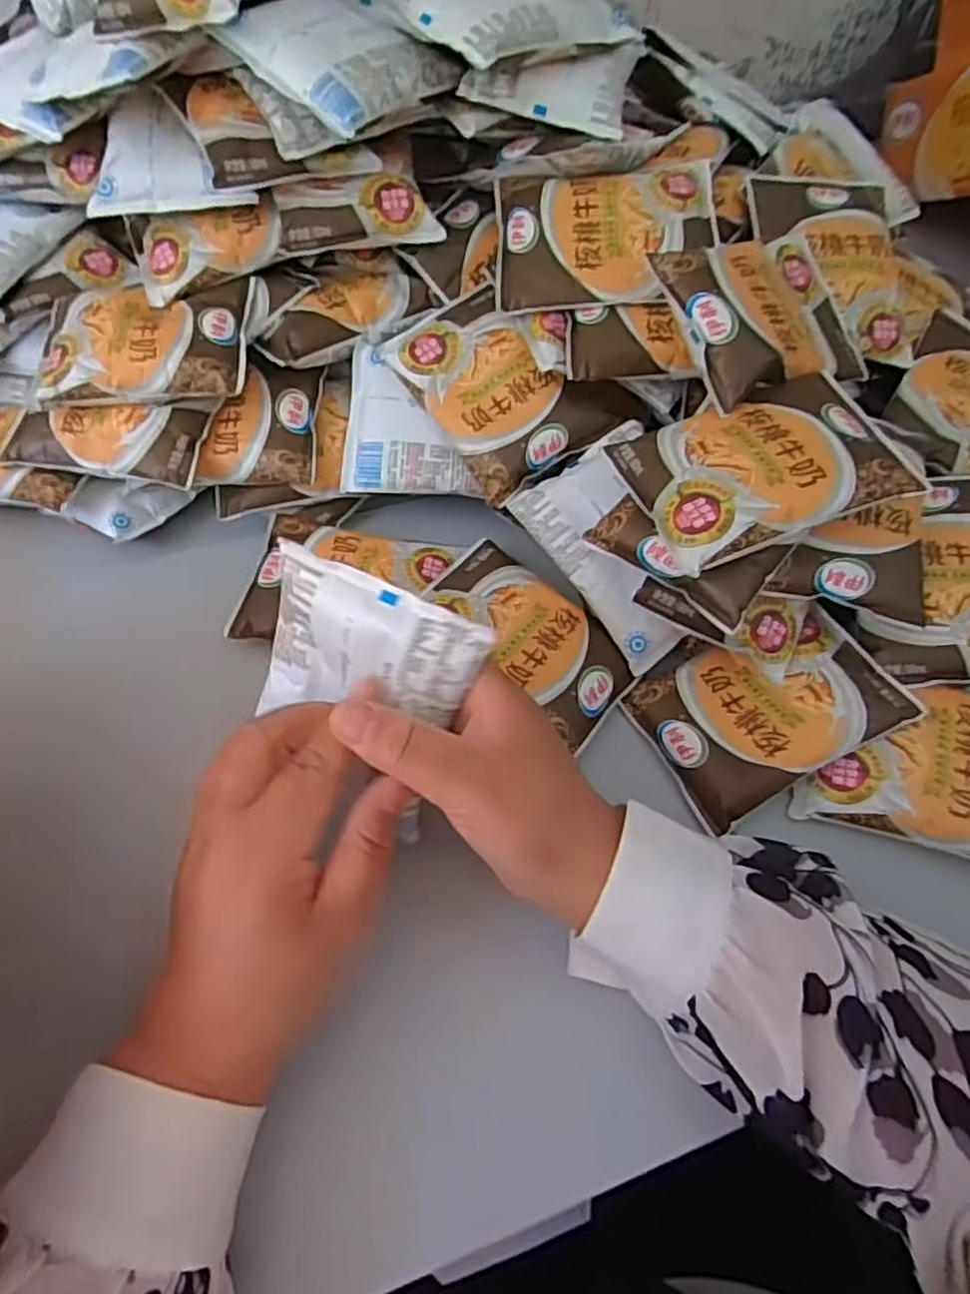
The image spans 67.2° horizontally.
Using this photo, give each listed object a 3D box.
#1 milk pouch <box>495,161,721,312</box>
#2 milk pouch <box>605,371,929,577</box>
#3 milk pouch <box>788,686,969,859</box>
[{"bbox_3d":[0.073,-0.246,0.436,0.130,0.015,0.088,-4,80,4],"label":"milk pouch"},{"bbox_3d":[0.143,-0.093,0.382,0.128,0.028,0.094,-22,58,-1],"label":"milk pouch"},{"bbox_3d":[0.238,0.061,0.382,0.125,0.020,0.090,14,71,18],"label":"milk pouch"}]

